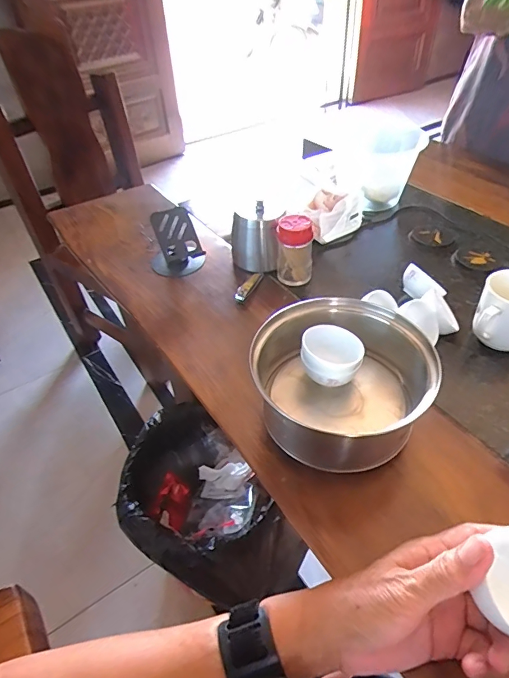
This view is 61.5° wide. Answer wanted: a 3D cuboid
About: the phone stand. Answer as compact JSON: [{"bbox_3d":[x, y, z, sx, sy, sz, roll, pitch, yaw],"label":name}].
[{"bbox_3d":[-0.121,-0.145,0.651,0.077,0.082,0.069,-18,46,-14],"label":"phone stand"}]

